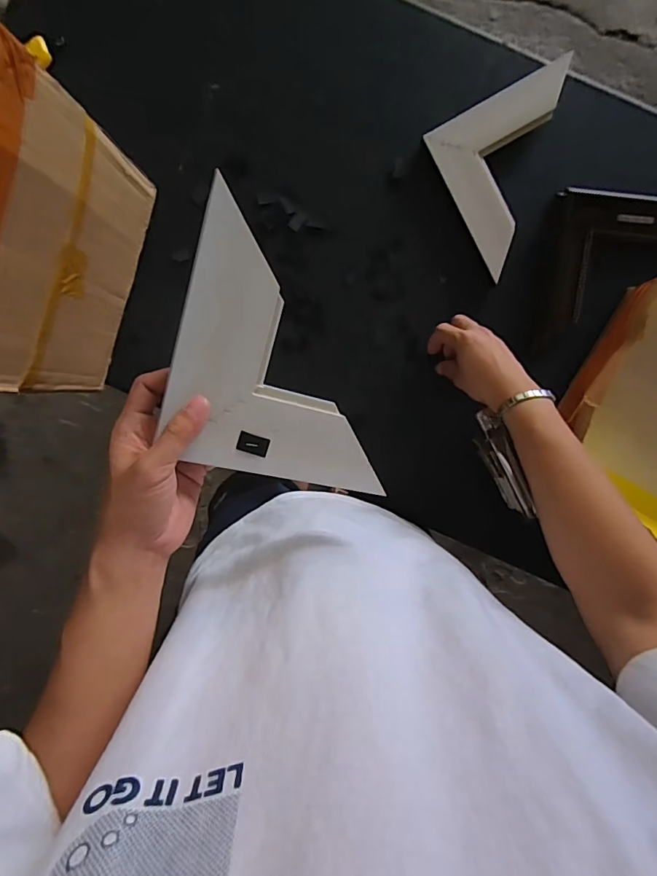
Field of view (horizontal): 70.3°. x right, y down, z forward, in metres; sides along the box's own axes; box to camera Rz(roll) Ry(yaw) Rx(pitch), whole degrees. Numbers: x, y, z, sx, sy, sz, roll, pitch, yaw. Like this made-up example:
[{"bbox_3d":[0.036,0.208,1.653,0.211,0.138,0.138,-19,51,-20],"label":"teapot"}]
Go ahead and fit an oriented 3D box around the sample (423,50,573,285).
[{"bbox_3d":[0.242,-0.333,0.581,0.184,0.019,0.194,-27,95,5],"label":"sample"}]

